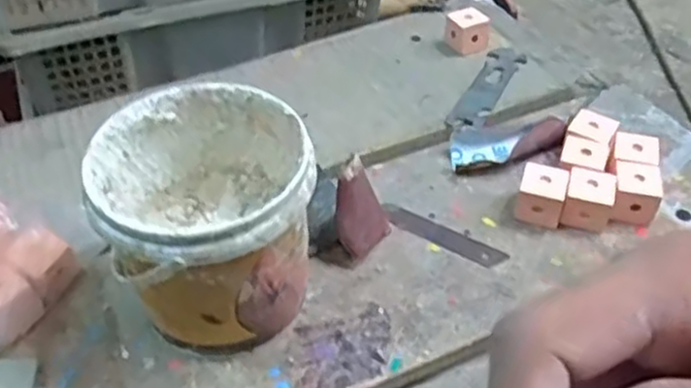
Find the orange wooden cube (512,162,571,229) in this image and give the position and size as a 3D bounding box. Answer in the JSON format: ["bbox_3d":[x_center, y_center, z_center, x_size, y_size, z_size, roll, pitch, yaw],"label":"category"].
[{"bbox_3d":[0.140,0.000,0.514,0.032,0.033,0.032,15,45,13],"label":"orange wooden cube"}]

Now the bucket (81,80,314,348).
[{"bbox_3d":[-0.078,0.023,0.436,0.115,0.125,0.122,1,44,-1],"label":"bucket"}]

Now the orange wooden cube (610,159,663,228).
[{"bbox_3d":[0.208,0.000,0.517,0.031,0.032,0.036,10,45,9],"label":"orange wooden cube"}]

